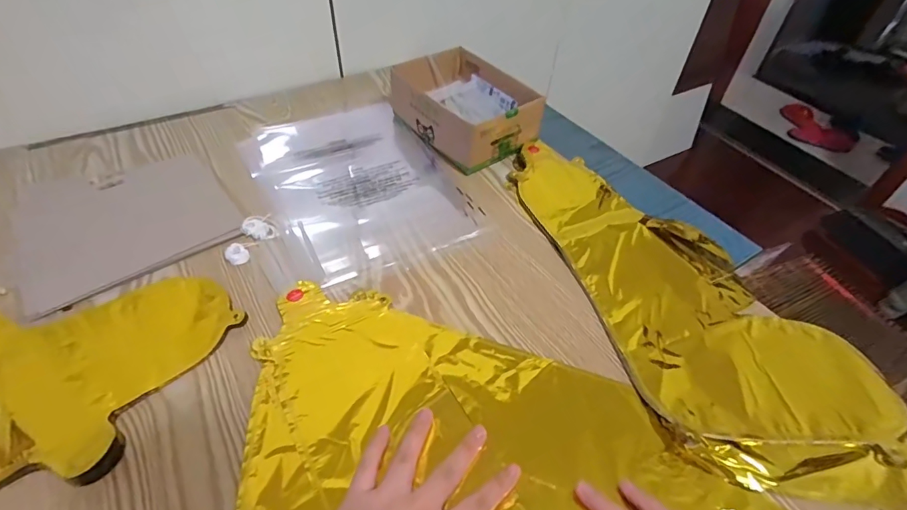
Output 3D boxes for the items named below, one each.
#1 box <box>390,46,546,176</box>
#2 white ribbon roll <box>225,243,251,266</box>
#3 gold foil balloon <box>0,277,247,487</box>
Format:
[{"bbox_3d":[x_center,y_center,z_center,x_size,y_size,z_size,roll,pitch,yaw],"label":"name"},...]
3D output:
[{"bbox_3d":[0.016,-0.197,0.615,0.132,0.073,0.182,-26,53,-25],"label":"box"},{"bbox_3d":[-0.218,-0.001,0.460,0.020,0.010,0.022,1,47,-1],"label":"white ribbon roll"},{"bbox_3d":[-0.412,0.055,0.393,0.391,0.017,0.228,20,49,16],"label":"gold foil balloon"}]

